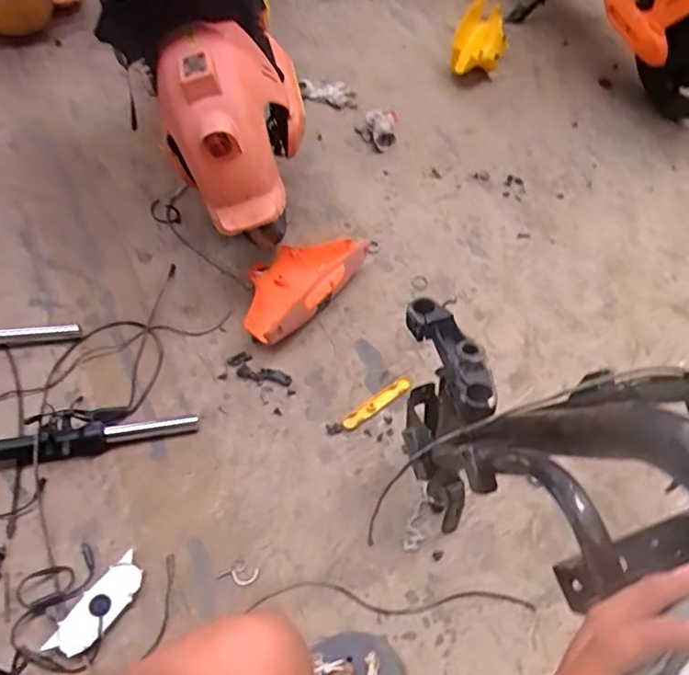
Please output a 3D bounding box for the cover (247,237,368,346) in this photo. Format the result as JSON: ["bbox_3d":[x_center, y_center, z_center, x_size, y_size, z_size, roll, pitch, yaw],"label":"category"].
[{"bbox_3d":[-0.106,-0.112,1.123,0.191,0.098,0.275,37,61,23],"label":"cover"}]

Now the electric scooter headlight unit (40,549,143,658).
[{"bbox_3d":[-0.336,0.367,0.800,0.058,0.013,0.140,34,60,21],"label":"electric scooter headlight unit"}]

